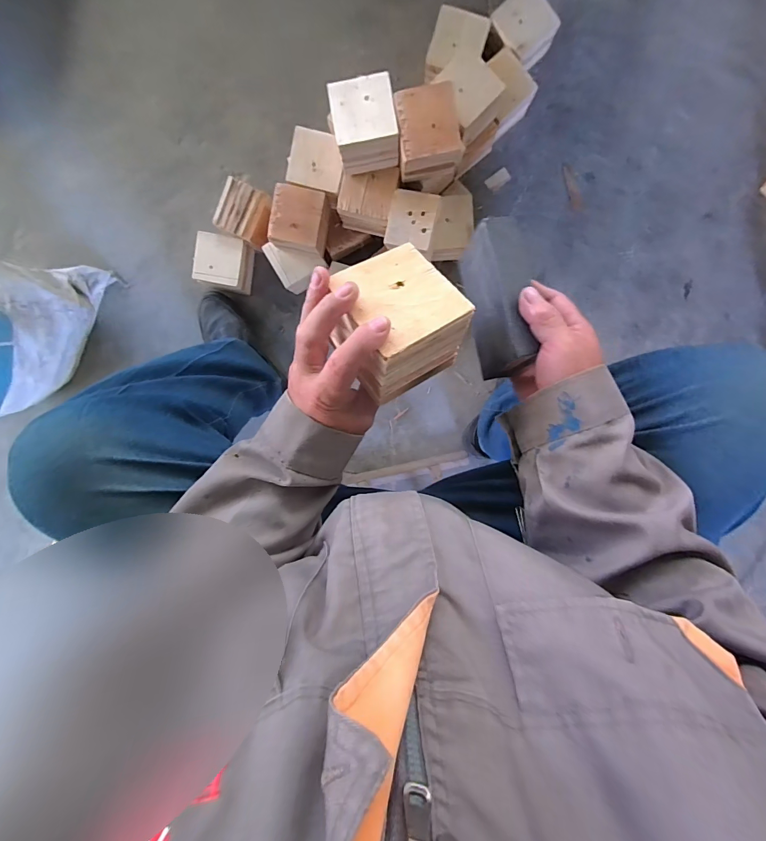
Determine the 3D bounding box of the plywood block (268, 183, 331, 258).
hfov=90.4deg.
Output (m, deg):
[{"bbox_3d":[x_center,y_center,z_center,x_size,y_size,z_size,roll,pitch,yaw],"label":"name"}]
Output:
[{"bbox_3d":[-0.150,-0.354,0.682,0.091,0.058,0.102,11,97,2],"label":"plywood block"}]

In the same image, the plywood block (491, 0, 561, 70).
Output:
[{"bbox_3d":[0.250,-0.696,0.689,0.095,0.079,0.095,-42,93,7],"label":"plywood block"}]

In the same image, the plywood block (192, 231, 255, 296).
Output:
[{"bbox_3d":[-0.319,-0.316,0.780,0.100,0.079,0.098,14,98,1],"label":"plywood block"}]

